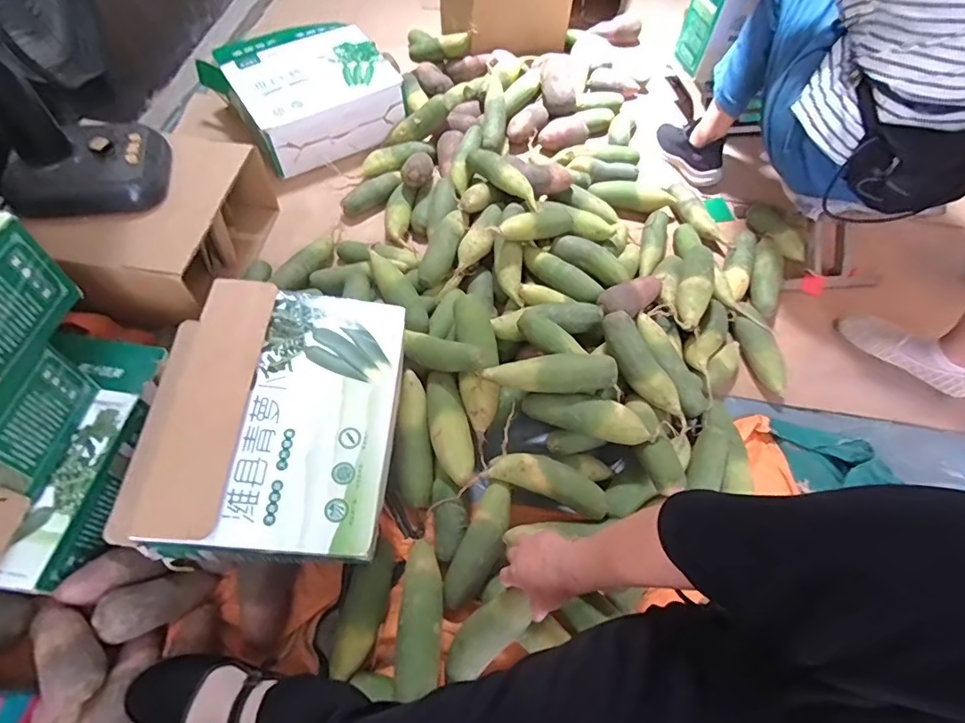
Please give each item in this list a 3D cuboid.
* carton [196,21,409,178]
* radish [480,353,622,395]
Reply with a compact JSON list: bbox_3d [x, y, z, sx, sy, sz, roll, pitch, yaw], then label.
[{"bbox_3d":[-0.439,-0.667,1.222,0.388,0.121,0.365,-28,64,-19],"label":"carton"},{"bbox_3d":[0.104,0.021,0.779,0.203,0.052,0.055,4,59,-1],"label":"radish"}]

